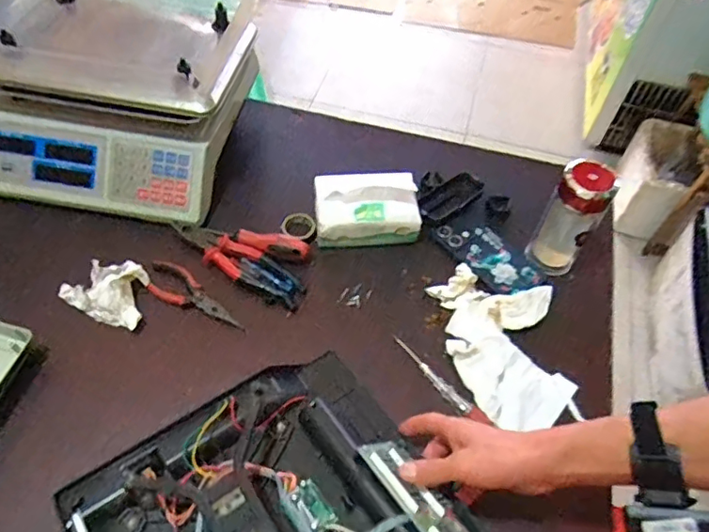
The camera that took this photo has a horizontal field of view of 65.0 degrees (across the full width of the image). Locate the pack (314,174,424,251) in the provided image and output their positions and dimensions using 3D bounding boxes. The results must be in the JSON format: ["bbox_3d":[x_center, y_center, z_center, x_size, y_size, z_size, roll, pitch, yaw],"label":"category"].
[{"bbox_3d":[0.017,-0.083,0.767,0.143,0.066,0.090,1,55,-3],"label":"pack"}]

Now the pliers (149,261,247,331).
[{"bbox_3d":[-0.203,0.039,0.708,0.150,0.017,0.048,27,57,14],"label":"pliers"}]

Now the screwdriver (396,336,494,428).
[{"bbox_3d":[0.096,0.132,0.661,0.018,0.019,0.139,-36,64,-25],"label":"screwdriver"}]

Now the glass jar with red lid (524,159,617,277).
[{"bbox_3d":[0.277,-0.065,0.713,0.061,0.149,0.072,26,57,14],"label":"glass jar with red lid"}]

